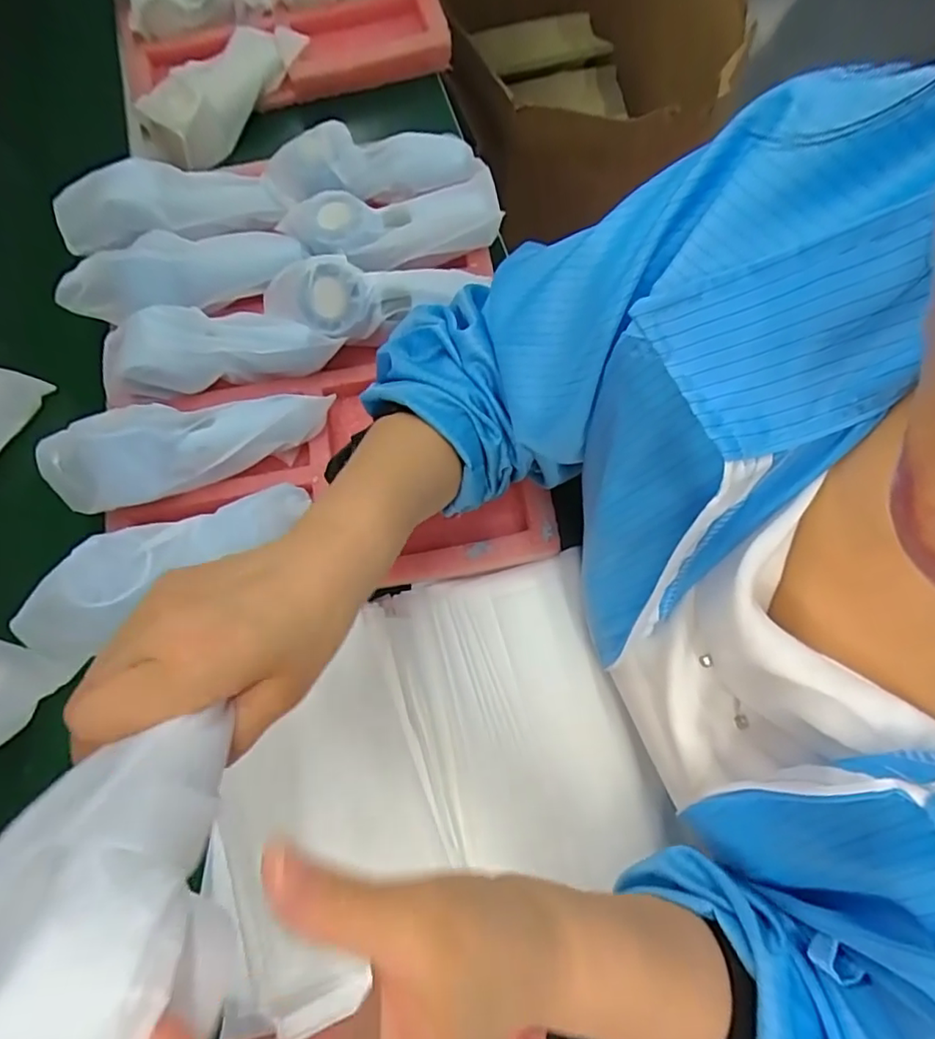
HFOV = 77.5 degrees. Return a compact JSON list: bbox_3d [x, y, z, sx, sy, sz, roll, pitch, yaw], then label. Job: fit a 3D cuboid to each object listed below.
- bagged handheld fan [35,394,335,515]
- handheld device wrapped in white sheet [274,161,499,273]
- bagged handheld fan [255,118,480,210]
[{"bbox_3d":[-0.205,-0.063,0.439,0.200,0.053,0.072,-17,70,-19],"label":"bagged handheld fan"},{"bbox_3d":[-0.064,-0.261,0.502,0.179,0.034,0.081,-13,70,-3],"label":"handheld device wrapped in white sheet"},{"bbox_3d":[-0.086,-0.318,0.520,0.188,0.039,0.059,-11,70,-2],"label":"bagged handheld fan"}]

